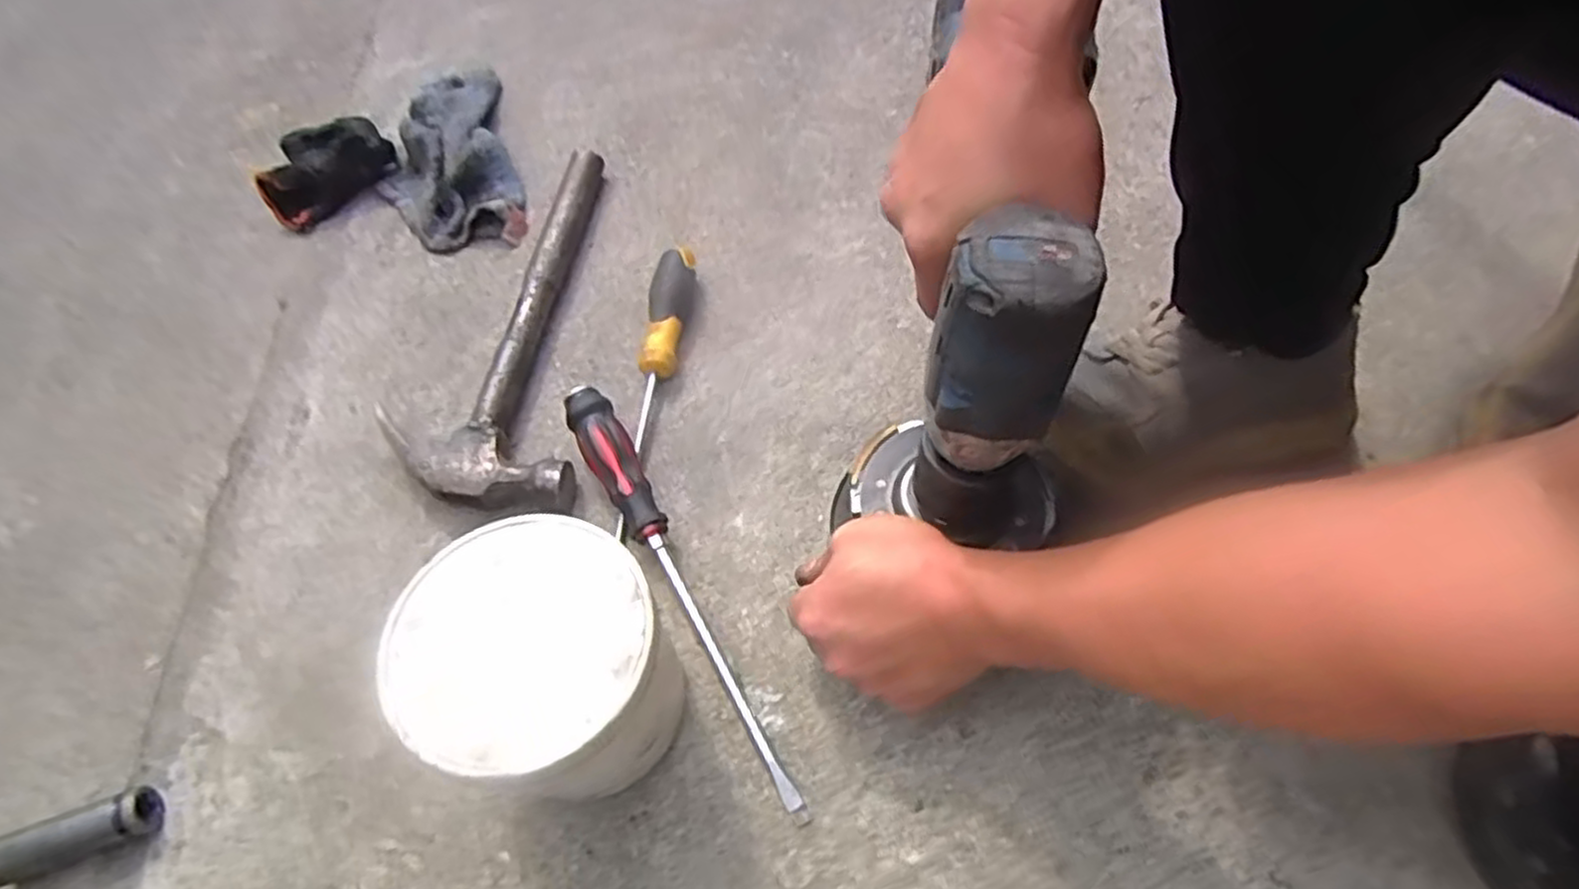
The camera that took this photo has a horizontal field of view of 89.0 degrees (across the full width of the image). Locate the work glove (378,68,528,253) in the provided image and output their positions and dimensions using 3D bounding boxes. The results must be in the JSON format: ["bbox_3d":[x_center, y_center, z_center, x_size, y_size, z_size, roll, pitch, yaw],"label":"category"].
[{"bbox_3d":[-0.295,-0.251,0.691,0.105,0.032,0.209,-16,61,-8],"label":"work glove"}]

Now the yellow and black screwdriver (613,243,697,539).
[{"bbox_3d":[-0.092,-0.048,0.569,0.035,0.037,0.227,2,61,2],"label":"yellow and black screwdriver"}]

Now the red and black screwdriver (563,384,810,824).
[{"bbox_3d":[-0.067,0.083,0.491,0.028,0.039,0.294,-28,64,-14],"label":"red and black screwdriver"}]

